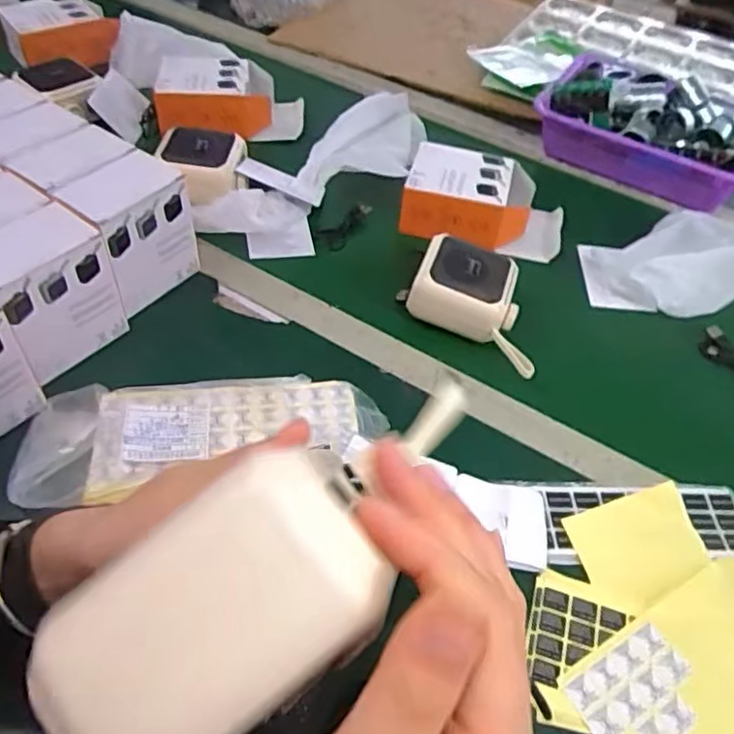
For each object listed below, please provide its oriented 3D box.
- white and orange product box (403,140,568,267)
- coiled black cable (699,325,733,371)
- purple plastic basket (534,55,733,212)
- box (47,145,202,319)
[{"bbox_3d":[0.135,-0.187,0.735,0.178,0.065,0.105,13,50,6],"label":"white and orange product box"},{"bbox_3d":[0.362,-0.007,0.635,0.026,0.020,0.076,-21,55,-22],"label":"coiled black cable"},{"bbox_3d":[0.361,-0.309,0.819,0.272,0.076,0.170,29,53,18],"label":"purple plastic basket"},{"bbox_3d":[-0.218,-0.122,0.601,0.067,0.115,0.098,27,52,16],"label":"box"}]

